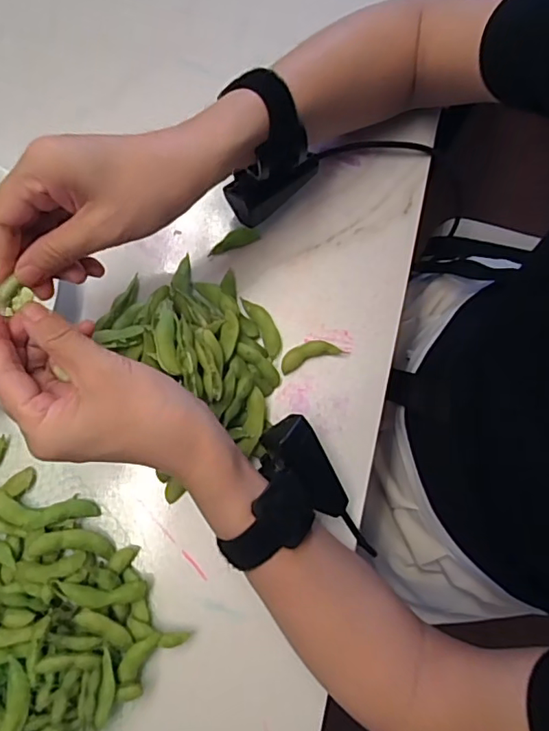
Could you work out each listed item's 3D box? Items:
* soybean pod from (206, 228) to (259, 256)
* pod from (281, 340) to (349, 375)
[{"bbox_3d":[-0.031,-0.097,0.418,0.041,0.004,0.013,-19,120,-8],"label":"soybean pod"},{"bbox_3d":[0.028,-0.010,0.406,0.049,0.010,0.018,-18,80,-3],"label":"pod"}]

